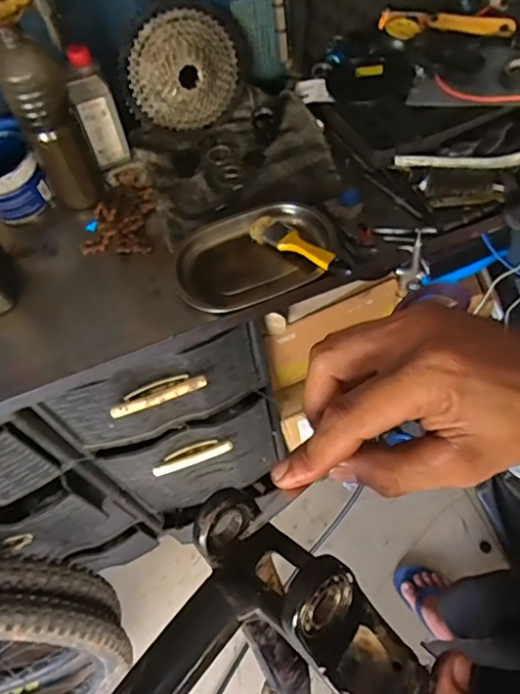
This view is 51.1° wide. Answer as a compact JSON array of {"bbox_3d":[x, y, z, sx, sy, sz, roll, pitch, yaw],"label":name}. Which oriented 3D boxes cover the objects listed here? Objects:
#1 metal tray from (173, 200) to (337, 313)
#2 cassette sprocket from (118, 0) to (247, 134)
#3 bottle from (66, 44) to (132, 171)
[{"bbox_3d":[-0.009,-0.132,0.741,0.218,0.029,0.168,-17,59,-3],"label":"metal tray"},{"bbox_3d":[-0.115,-0.419,0.828,0.197,0.186,0.058,-30,43,0],"label":"cassette sprocket"},{"bbox_3d":[-0.240,-0.345,0.803,0.060,0.176,0.055,-18,59,-4],"label":"bottle"}]

